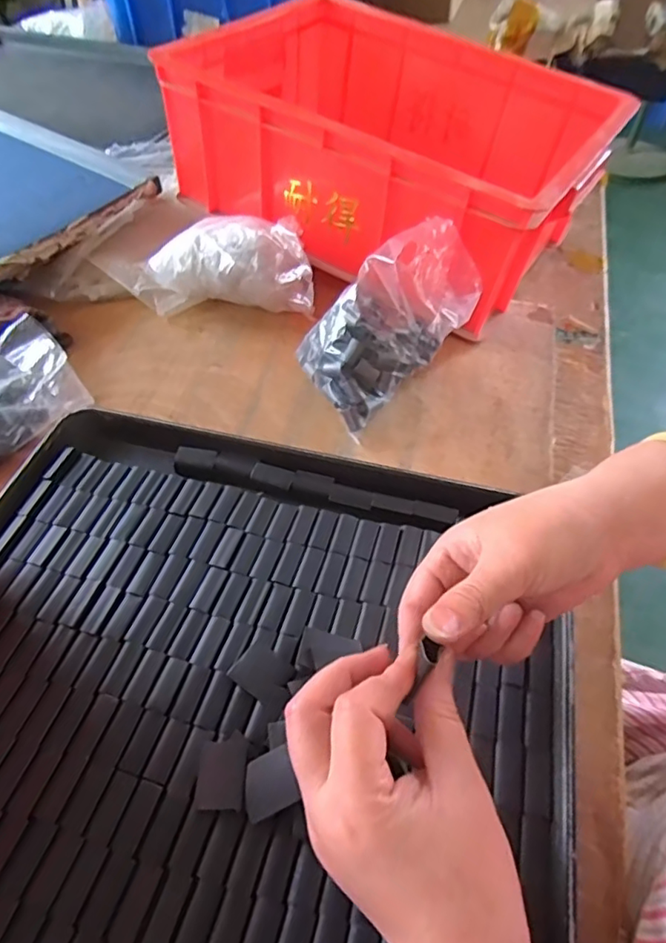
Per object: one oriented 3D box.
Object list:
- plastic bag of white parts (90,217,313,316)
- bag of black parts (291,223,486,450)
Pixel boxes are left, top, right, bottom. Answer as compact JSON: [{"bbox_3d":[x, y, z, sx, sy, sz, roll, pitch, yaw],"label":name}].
[{"bbox_3d":[-0.125,-0.196,0.548,0.241,0.079,0.062,4,50,20],"label":"plastic bag of white parts"},{"bbox_3d":[0.042,-0.122,0.459,0.126,0.127,0.092,-28,56,-20],"label":"bag of black parts"}]

